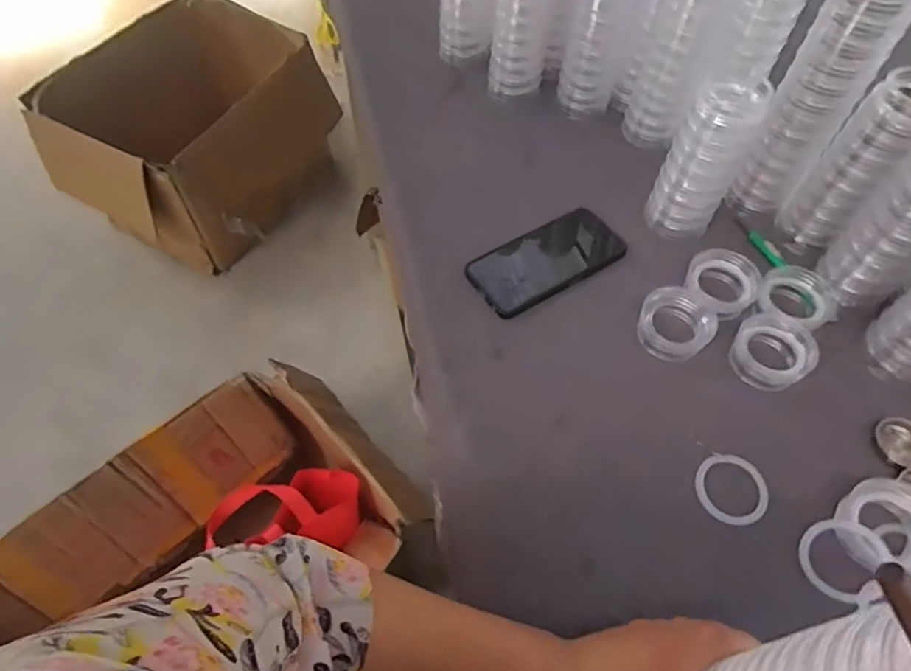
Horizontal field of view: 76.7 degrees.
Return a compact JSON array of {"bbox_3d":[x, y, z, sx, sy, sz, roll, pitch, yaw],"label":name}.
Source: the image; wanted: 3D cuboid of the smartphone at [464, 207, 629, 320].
[{"bbox_3d":[0.093,-0.078,0.599,0.160,0.014,0.076,-29,71,-14],"label":"smartphone"}]

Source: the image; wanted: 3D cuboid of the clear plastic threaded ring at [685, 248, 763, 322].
[{"bbox_3d":[0.267,-0.054,0.576,0.064,0.024,0.068,1,58,-1],"label":"clear plastic threaded ring"}]

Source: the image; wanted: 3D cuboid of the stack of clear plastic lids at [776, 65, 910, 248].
[{"bbox_3d":[0.388,-0.163,0.562,0.064,0.179,0.055,36,64,19],"label":"stack of clear plastic lids"}]

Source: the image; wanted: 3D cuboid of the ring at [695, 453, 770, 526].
[{"bbox_3d":[0.231,0.128,0.479,0.058,0.007,0.057,1,58,-1],"label":"ring"}]

